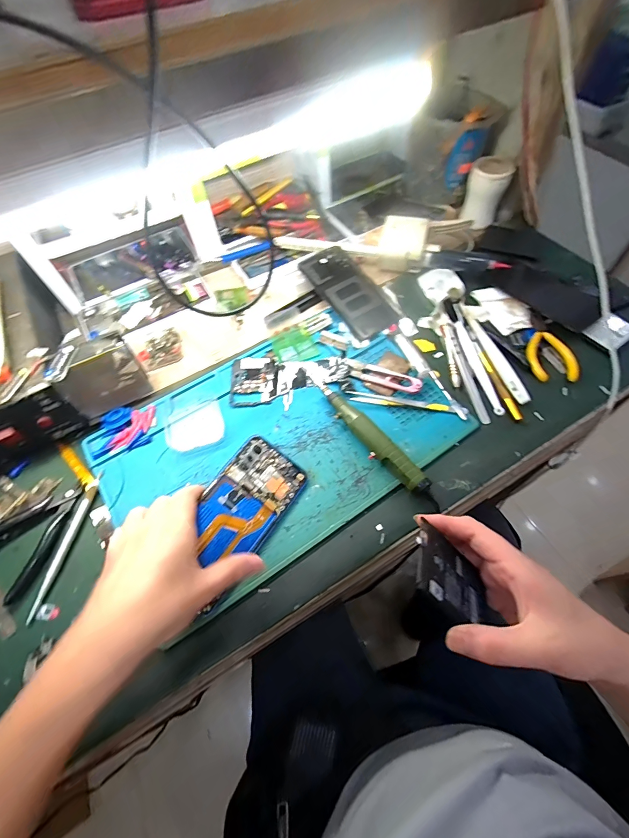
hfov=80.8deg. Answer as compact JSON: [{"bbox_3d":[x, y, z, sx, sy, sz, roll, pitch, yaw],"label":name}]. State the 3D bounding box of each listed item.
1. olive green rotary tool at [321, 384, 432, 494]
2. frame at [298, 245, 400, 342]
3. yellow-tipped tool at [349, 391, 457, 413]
[{"bbox_3d":[0.058,0.018,0.393,0.024,0.023,0.156,-36,64,-16],"label":"olive green rotary tool"},{"bbox_3d":[0.045,-0.179,0.510,0.072,0.012,0.160,-29,70,-11],"label":"frame"},{"bbox_3d":[0.099,-0.019,0.424,0.121,0.004,0.013,9,61,9],"label":"yellow-tipped tool"}]

